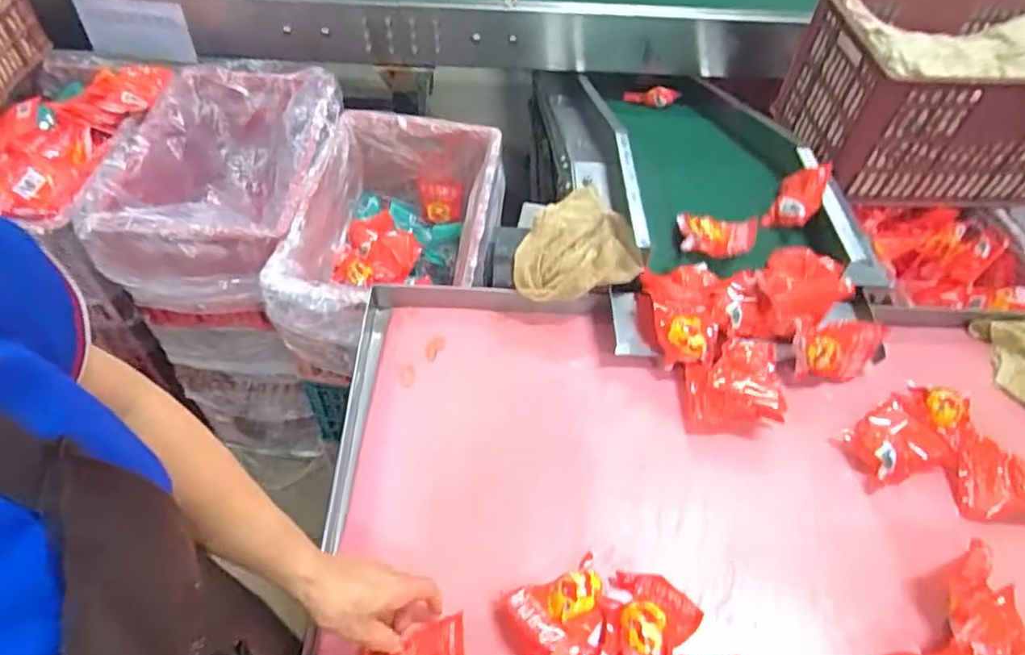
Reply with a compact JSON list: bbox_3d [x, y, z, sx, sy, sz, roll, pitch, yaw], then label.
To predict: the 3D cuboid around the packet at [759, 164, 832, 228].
[{"bbox_3d":[0.420,-0.197,0.911,0.060,0.064,0.096,28,59,15],"label":"packet"}]

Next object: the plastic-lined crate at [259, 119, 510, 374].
[{"bbox_3d":[-0.195,-0.139,1.118,0.319,0.222,0.488,8,50,1],"label":"plastic-lined crate"}]

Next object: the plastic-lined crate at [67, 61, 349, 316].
[{"bbox_3d":[-0.508,-0.260,1.160,0.334,0.222,0.495,5,50,-2],"label":"plastic-lined crate"}]

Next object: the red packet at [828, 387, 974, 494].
[{"bbox_3d":[0.496,0.132,0.775,0.193,0.042,0.093,-23,57,-23],"label":"red packet"}]

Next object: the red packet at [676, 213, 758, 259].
[{"bbox_3d":[0.283,-0.133,0.871,0.100,0.038,0.068,16,51,7],"label":"red packet"}]

